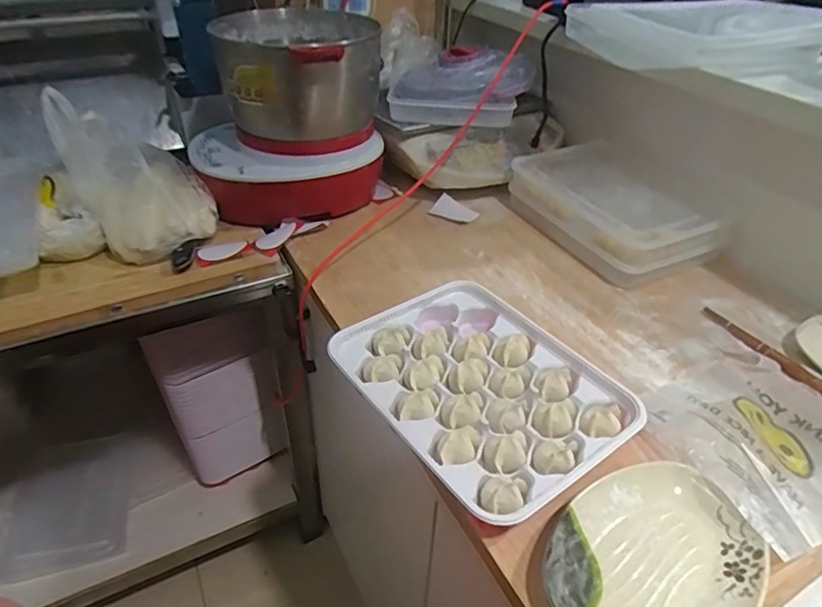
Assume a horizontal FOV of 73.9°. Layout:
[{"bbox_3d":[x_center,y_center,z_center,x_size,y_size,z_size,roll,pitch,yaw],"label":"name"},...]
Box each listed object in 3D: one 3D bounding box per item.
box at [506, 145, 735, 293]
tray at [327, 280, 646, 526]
[{"bbox_3d":[0.325,-0.159,0.869,0.225,0.081,0.302,-16,42,-22],"label":"box"},{"bbox_3d":[0.072,0.083,0.578,0.218,0.029,0.285,-26,46,-30],"label":"tray"}]

